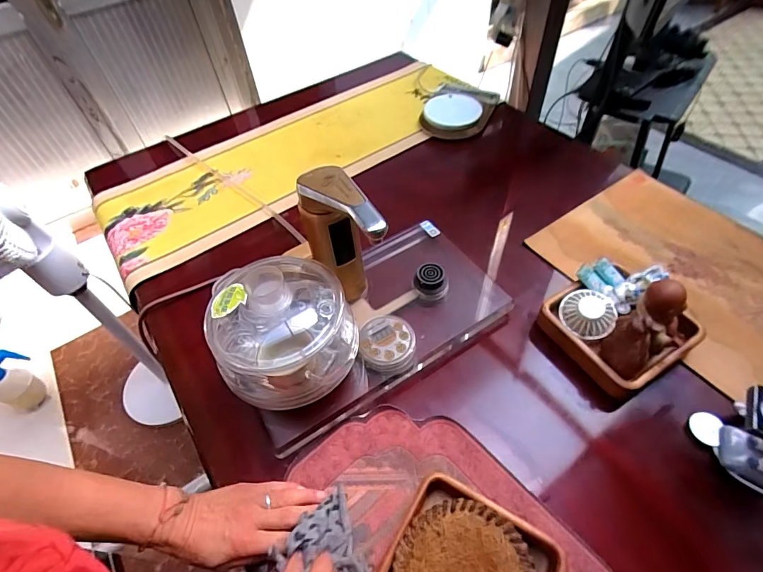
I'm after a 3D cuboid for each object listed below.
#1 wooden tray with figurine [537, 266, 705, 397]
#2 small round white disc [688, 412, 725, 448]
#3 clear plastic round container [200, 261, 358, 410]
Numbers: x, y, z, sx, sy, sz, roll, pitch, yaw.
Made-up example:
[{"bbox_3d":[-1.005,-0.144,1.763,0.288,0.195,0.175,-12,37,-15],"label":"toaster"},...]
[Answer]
[{"bbox_3d":[0.302,0.038,0.505,0.148,0.102,0.145,-28,52,-17],"label":"wooden tray with figurine"},{"bbox_3d":[0.366,0.161,0.459,0.034,0.004,0.034,-7,63,14],"label":"small round white disc"},{"bbox_3d":[-0.112,0.050,0.446,0.142,0.111,0.130,-23,54,-13],"label":"clear plastic round container"}]

